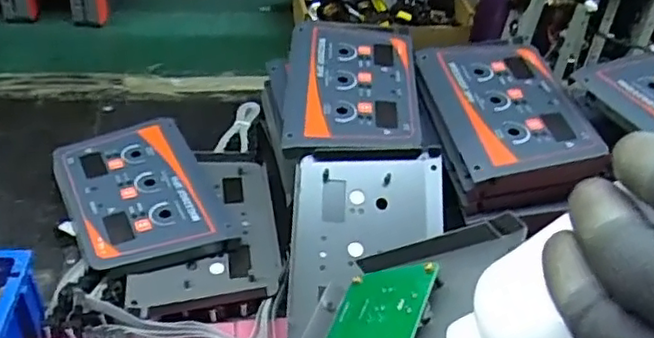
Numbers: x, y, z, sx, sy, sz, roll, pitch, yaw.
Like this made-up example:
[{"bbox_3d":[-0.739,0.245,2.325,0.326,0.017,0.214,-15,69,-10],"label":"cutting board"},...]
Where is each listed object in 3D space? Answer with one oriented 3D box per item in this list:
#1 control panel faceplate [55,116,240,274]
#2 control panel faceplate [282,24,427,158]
[{"bbox_3d":[-0.177,0.022,0.606,0.130,0.014,0.190,-18,47,-23],"label":"control panel faceplate"},{"bbox_3d":[0.026,-0.084,0.635,0.129,0.027,0.190,3,41,-3],"label":"control panel faceplate"}]

